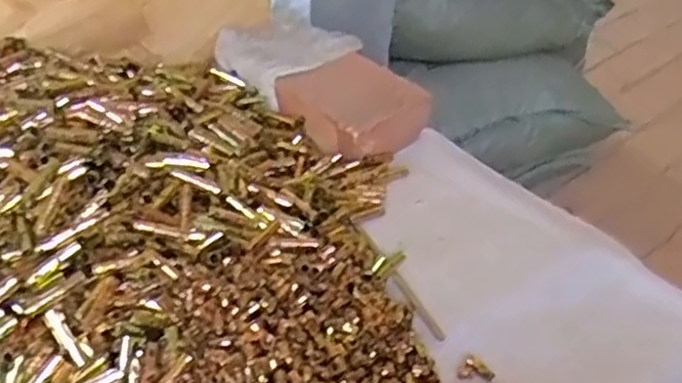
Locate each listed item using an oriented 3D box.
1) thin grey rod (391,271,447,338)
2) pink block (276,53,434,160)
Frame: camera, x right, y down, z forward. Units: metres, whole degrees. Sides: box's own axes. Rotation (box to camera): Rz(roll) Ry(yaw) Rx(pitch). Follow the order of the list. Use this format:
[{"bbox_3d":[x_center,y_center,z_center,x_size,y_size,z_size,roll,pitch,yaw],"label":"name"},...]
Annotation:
[{"bbox_3d":[0.062,0.092,0.574,0.008,0.004,0.075,-19,46,-22],"label":"thin grey rod"},{"bbox_3d":[0.013,-0.090,0.748,0.118,0.059,0.125,-30,51,-31],"label":"pink block"}]

